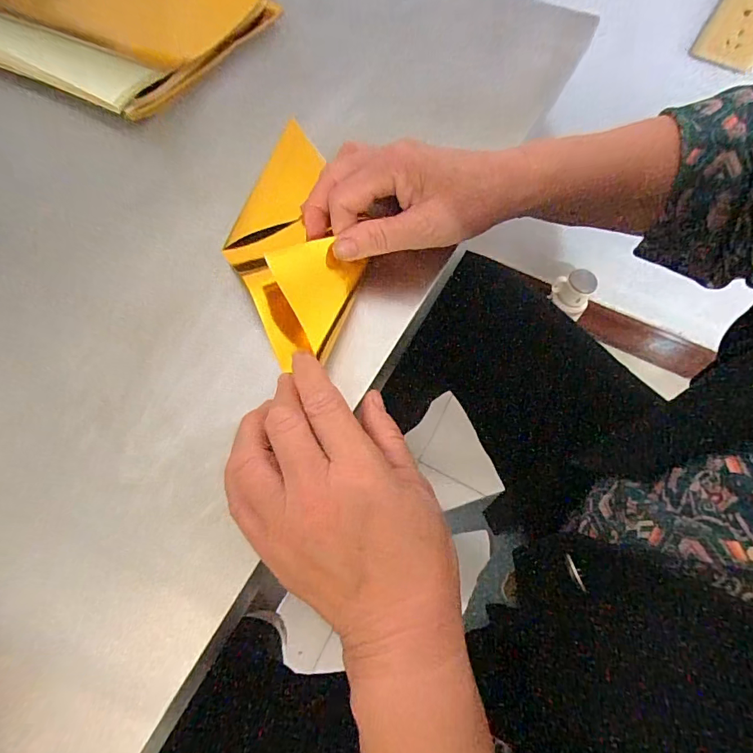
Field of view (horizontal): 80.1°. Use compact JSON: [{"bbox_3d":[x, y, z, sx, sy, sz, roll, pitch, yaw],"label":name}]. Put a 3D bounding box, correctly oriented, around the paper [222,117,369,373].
[{"bbox_3d":[-0.062,-0.101,0.317,0.083,0.032,0.200,-9,66,-4],"label":"paper"}]

